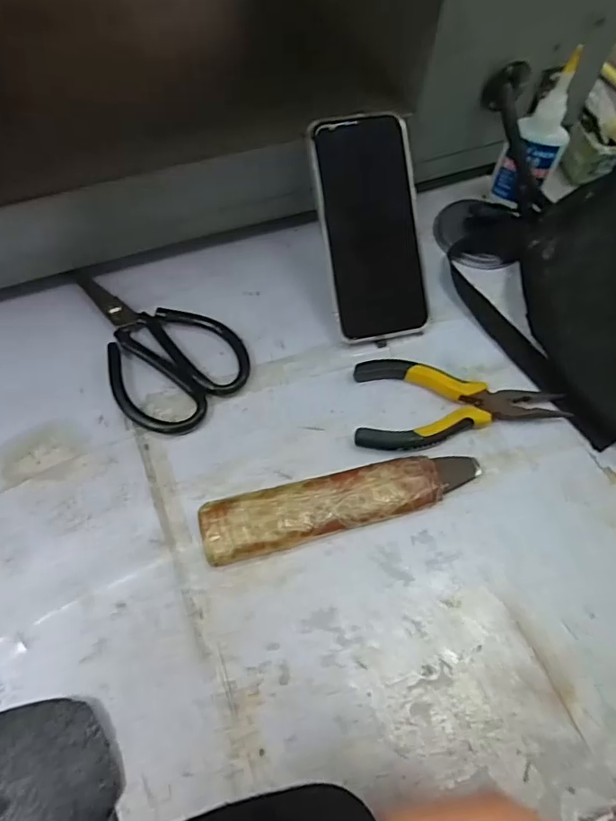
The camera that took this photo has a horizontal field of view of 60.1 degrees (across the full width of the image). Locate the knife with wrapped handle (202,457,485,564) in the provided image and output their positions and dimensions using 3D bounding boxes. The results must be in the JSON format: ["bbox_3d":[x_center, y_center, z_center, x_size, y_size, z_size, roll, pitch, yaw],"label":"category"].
[{"bbox_3d":[0.024,0.062,0.353,0.185,0.018,0.039,-12,63,-9],"label":"knife with wrapped handle"}]

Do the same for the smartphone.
[{"bbox_3d":[0.049,-0.139,0.411,0.075,0.011,0.163,-11,101,-9],"label":"smartphone"}]

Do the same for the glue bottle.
[{"bbox_3d":[0.190,-0.225,0.444,0.044,0.114,0.027,37,66,16],"label":"glue bottle"}]

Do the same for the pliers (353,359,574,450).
[{"bbox_3d":[0.113,-0.003,0.391,0.154,0.017,0.067,2,62,-2],"label":"pliers"}]

